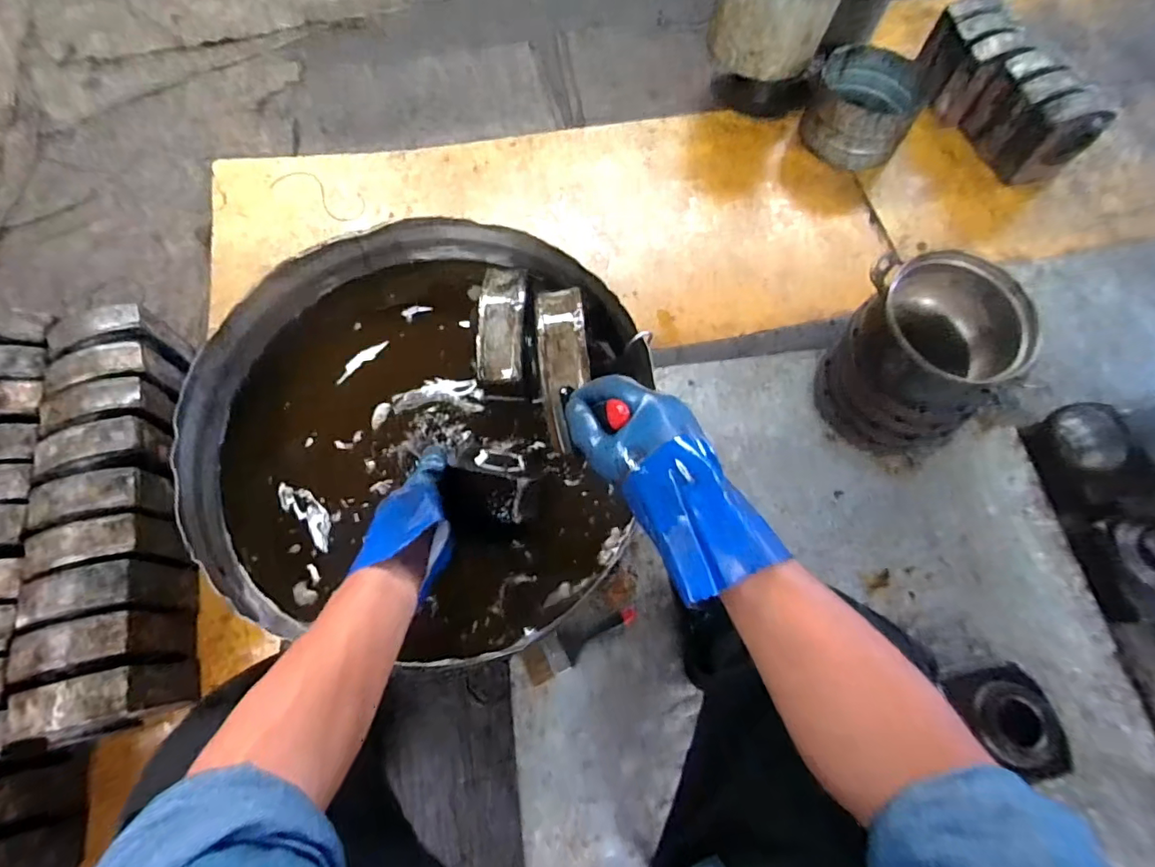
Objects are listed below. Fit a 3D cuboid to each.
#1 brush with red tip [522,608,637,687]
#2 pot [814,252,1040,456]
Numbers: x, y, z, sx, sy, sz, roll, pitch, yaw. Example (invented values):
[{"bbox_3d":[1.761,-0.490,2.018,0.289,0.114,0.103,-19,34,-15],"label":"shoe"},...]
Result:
[{"bbox_3d":[0.005,0.348,0.892,0.197,0.029,0.061,-25,72,-11],"label":"brush with red tip"},{"bbox_3d":[0.621,-0.137,0.972,0.249,0.275,0.281,-26,72,-11],"label":"pot"}]

